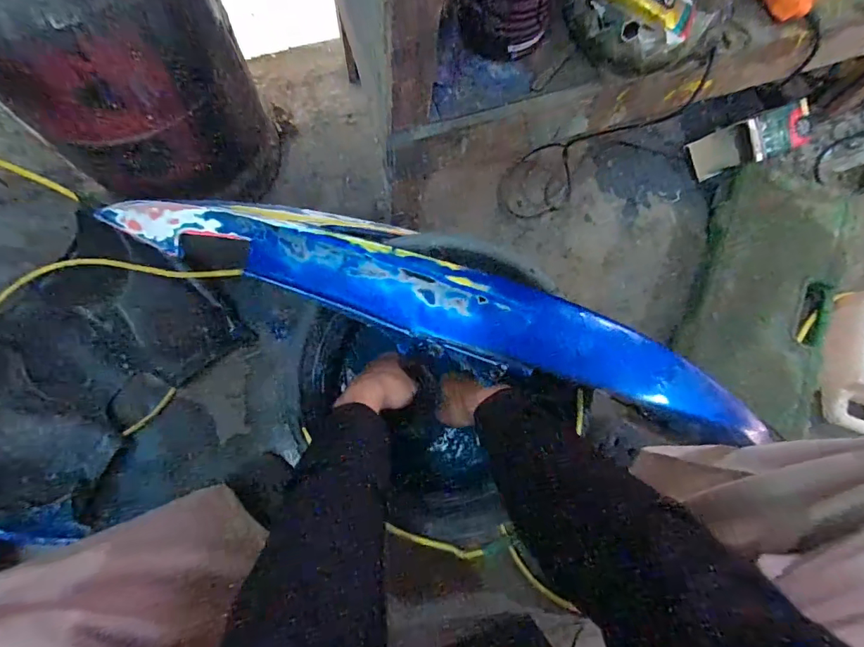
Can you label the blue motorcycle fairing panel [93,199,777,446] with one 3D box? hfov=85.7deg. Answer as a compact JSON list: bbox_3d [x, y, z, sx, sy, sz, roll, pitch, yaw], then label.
[{"bbox_3d":[-0.009,-0.033,0.557,0.826,0.105,0.121,20,75,6],"label":"blue motorcycle fairing panel"}]

